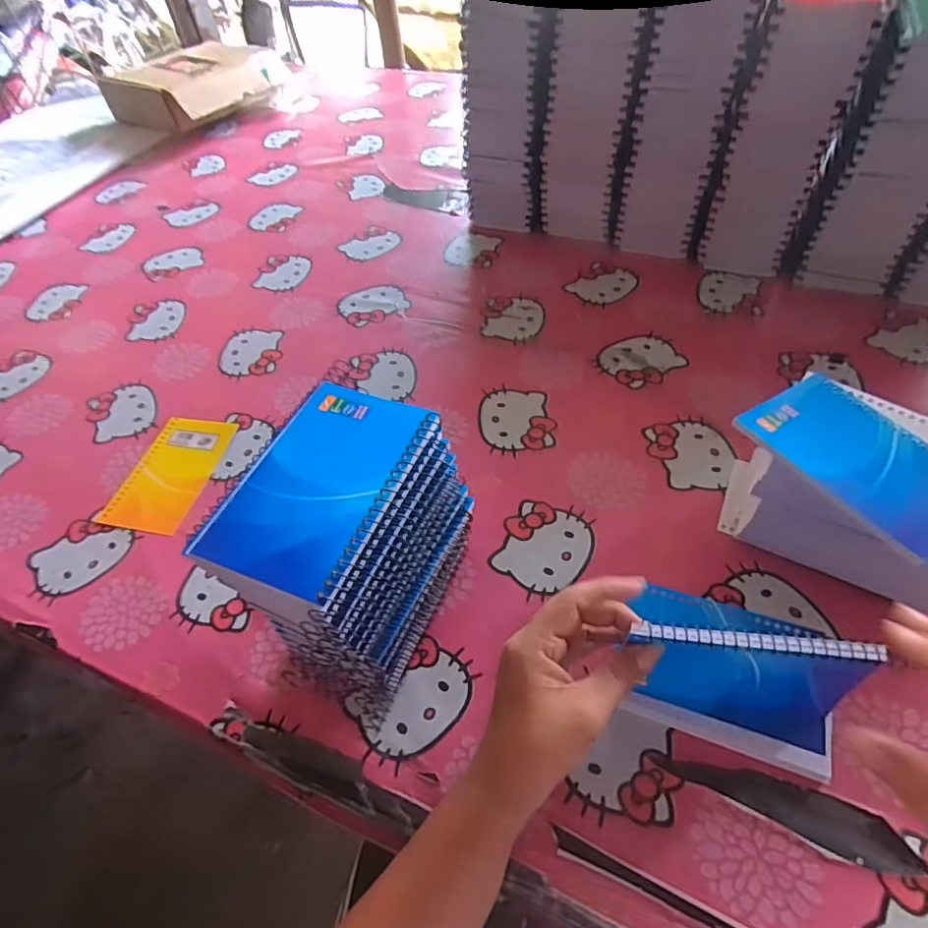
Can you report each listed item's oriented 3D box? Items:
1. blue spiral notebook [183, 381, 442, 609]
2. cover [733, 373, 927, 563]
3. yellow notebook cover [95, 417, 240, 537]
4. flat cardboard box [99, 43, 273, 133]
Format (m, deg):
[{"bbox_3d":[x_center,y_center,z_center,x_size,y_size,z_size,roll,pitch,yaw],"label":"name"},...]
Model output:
[{"bbox_3d":[-0.078,0.008,0.304,0.084,0.007,0.127,17,56,18],"label":"blue spiral notebook"},{"bbox_3d":[0.250,-0.005,0.348,0.080,0.007,0.129,-28,55,-15],"label":"cover"},{"bbox_3d":[-0.277,0.006,0.524,0.082,0.004,0.129,7,52,10],"label":"yellow notebook cover"},{"bbox_3d":[-0.522,-0.736,1.084,0.210,0.093,0.259,23,57,22],"label":"flat cardboard box"}]

